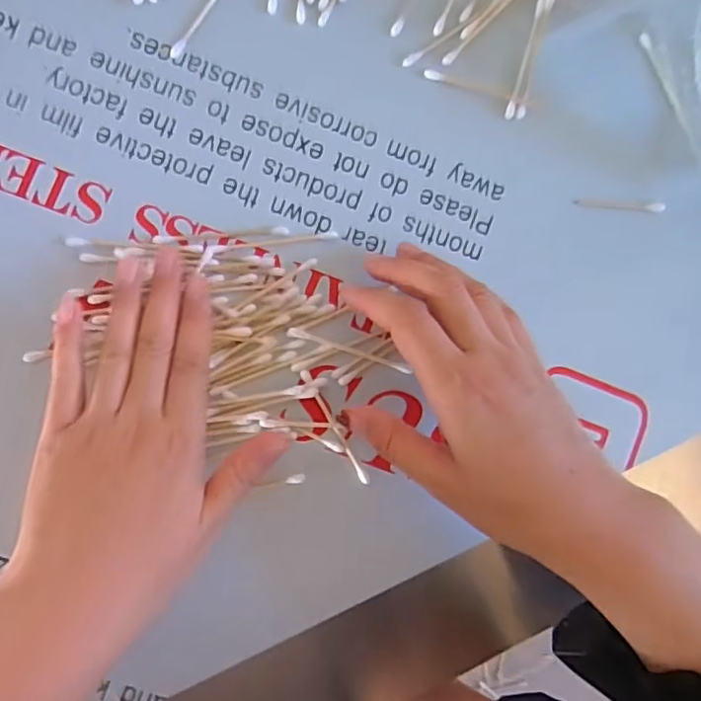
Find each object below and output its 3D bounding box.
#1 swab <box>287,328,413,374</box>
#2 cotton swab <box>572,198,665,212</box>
[{"bbox_3d":[0.000,0.000,0.326,0.070,0.004,0.005,18,86,-5],"label":"swab"},{"bbox_3d":[0.157,-0.085,0.345,0.053,0.007,0.005,3,88,-6],"label":"cotton swab"}]

